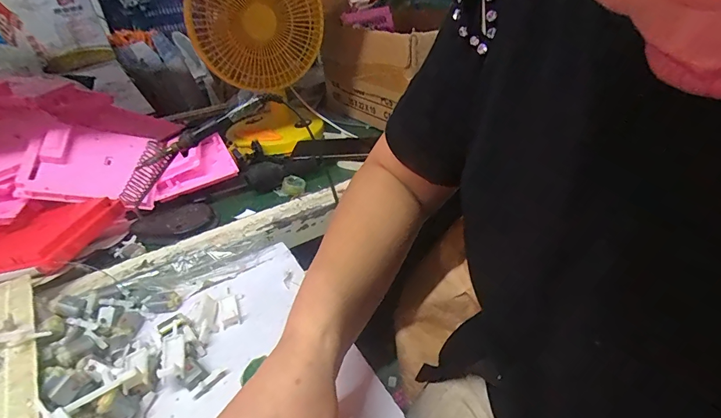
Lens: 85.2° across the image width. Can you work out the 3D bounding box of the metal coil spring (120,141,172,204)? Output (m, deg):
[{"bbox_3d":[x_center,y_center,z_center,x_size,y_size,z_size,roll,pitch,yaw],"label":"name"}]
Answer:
[{"bbox_3d":[-0.283,-0.042,0.511,0.092,0.028,0.028,-56,43,5],"label":"metal coil spring"}]

